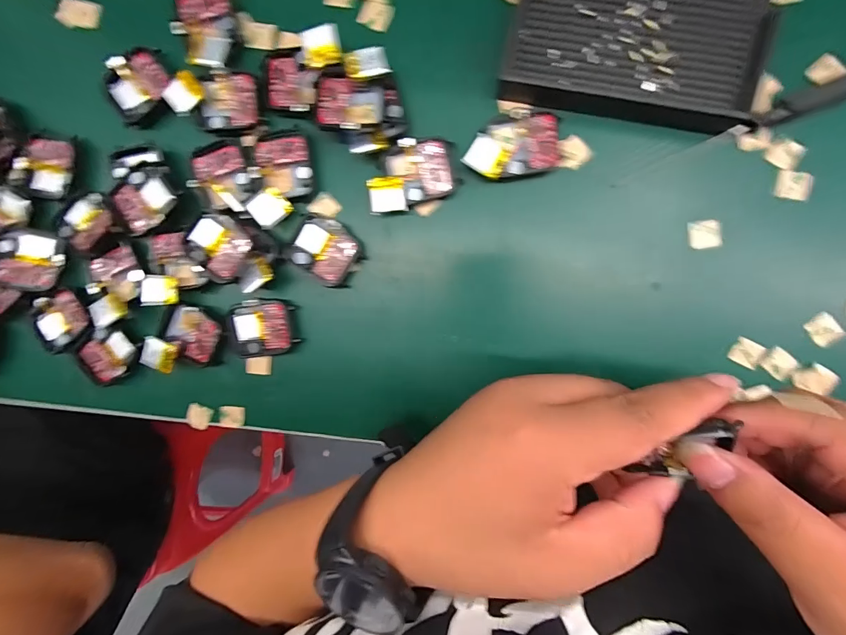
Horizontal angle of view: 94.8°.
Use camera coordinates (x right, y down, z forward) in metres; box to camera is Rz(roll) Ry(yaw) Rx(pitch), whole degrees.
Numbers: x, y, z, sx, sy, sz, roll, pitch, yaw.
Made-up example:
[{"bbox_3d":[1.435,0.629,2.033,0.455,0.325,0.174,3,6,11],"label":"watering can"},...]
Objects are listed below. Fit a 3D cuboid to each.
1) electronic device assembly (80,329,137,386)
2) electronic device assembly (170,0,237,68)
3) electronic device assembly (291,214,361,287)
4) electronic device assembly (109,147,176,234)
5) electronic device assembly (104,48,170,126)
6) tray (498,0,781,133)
[{"bbox_3d":[-0.223,0.029,0.275,0.037,0.006,0.035,-38,90,7],"label":"electronic device assembly"},{"bbox_3d":[-0.139,-0.185,0.246,0.035,0.013,0.055,5,95,5],"label":"electronic device assembly"},{"bbox_3d":[-0.064,-0.044,0.256,0.043,0.011,0.037,36,97,2],"label":"electronic device assembly"},{"bbox_3d":[-0.183,-0.083,0.255,0.043,0.011,0.053,-25,92,7],"label":"electronic device assembly"},{"bbox_3d":[-0.187,-0.153,0.255,0.043,0.012,0.038,-27,91,7],"label":"electronic device assembly"},{"bbox_3d":[0.120,-0.166,0.218,0.134,0.017,0.098,12,95,4],"label":"tray"}]

